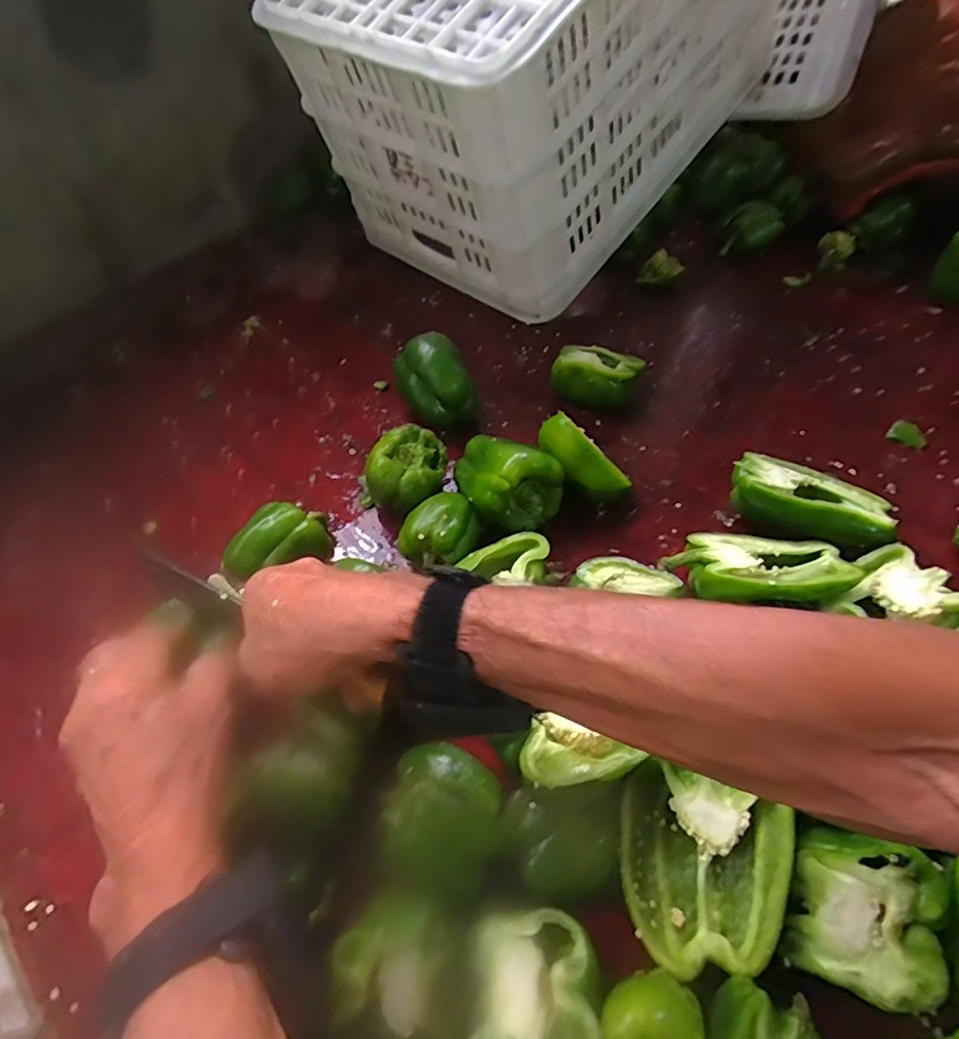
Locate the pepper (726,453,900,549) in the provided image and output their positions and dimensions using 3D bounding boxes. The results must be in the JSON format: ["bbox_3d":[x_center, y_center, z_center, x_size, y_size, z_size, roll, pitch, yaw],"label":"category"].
[{"bbox_3d":[0.285,-0.015,0.474,0.127,0.043,0.076,21,56,18],"label":"pepper"}]

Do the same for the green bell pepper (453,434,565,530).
[{"bbox_3d":[0.022,-0.038,0.494,0.076,0.082,0.090,-23,55,-15],"label":"green bell pepper"}]

